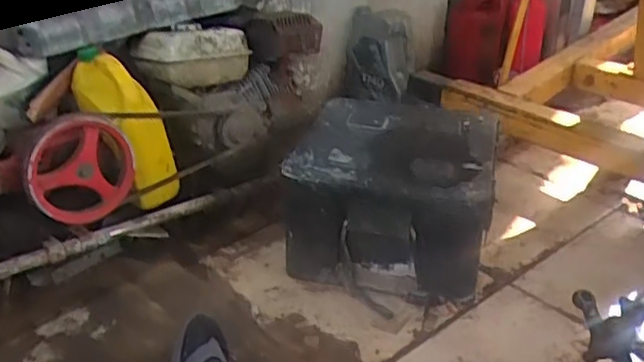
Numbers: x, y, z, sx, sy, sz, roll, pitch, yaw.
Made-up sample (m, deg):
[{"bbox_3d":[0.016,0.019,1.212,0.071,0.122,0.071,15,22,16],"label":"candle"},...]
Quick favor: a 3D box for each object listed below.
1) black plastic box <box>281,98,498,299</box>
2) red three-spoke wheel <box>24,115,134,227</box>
[{"bbox_3d":[0.135,0.042,1.271,0.361,0.259,0.306,5,29,12],"label":"black plastic box"},{"bbox_3d":[-0.396,-0.016,1.070,0.168,0.180,0.045,-12,31,-22],"label":"red three-spoke wheel"}]

